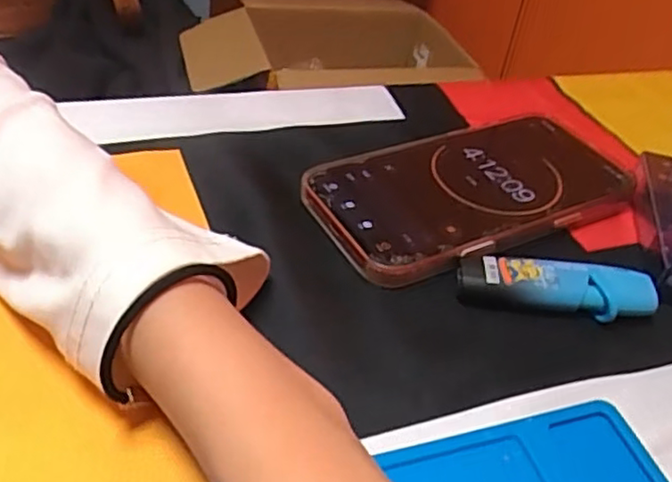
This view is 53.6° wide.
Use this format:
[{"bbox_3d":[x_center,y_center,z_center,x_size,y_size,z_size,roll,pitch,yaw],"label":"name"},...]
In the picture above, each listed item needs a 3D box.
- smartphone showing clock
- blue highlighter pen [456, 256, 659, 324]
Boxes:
[{"bbox_3d":[0.068,-0.026,0.337,0.161,0.014,0.083,-17,46,-27],"label":"smartphone showing clock"},{"bbox_3d":[0.094,0.020,0.286,0.083,0.014,0.021,8,40,1],"label":"blue highlighter pen"}]

